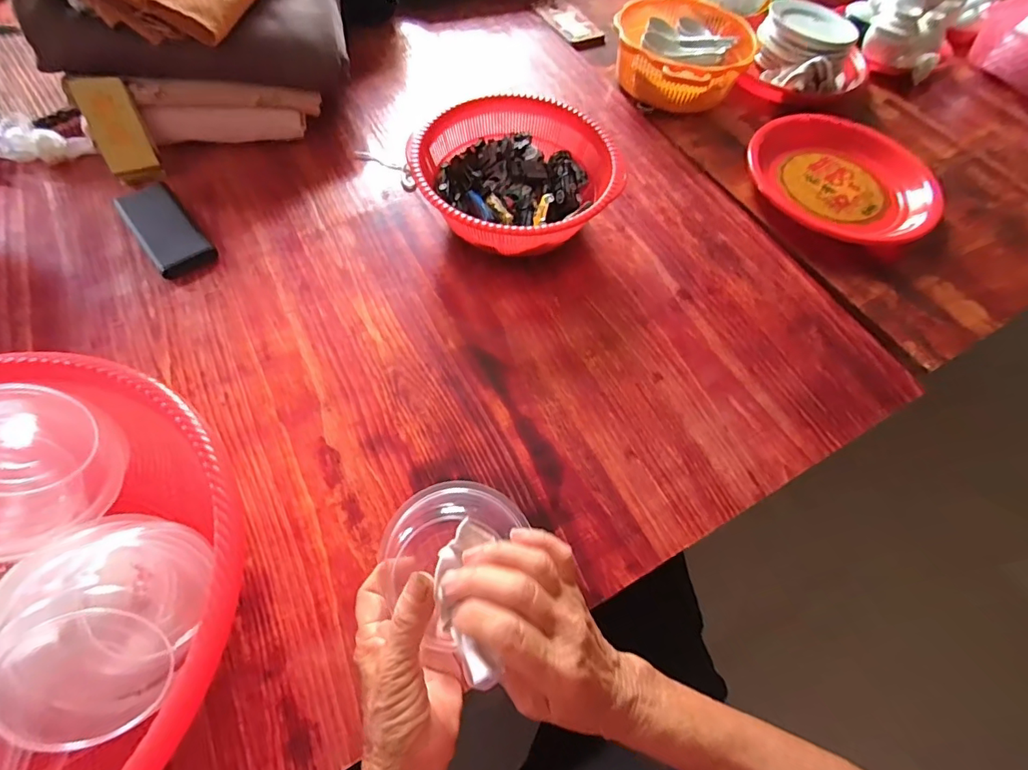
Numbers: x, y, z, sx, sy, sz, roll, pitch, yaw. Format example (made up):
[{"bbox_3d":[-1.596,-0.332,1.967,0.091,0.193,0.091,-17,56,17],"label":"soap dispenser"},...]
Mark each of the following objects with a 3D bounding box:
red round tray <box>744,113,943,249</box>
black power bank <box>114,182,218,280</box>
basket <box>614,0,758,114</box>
[{"bbox_3d":[0.460,-0.288,0.676,0.241,0.042,0.241,1,61,-2],"label":"red round tray"},{"bbox_3d":[-0.418,-0.188,0.581,0.063,0.014,0.152,-36,69,-20],"label":"black power bank"},{"bbox_3d":[0.265,-0.535,0.772,0.202,0.079,0.270,16,61,5],"label":"basket"}]

